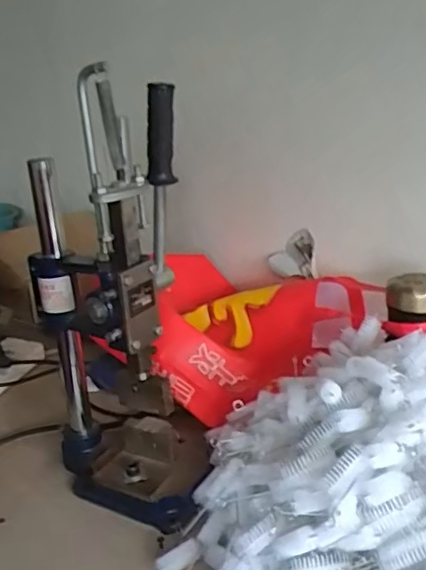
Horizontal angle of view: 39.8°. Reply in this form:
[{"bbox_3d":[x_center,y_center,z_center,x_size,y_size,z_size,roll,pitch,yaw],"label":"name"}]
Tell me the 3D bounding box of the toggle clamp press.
[{"bbox_3d":[-0.106,0.021,0.637,0.161,0.430,0.220,-9,21,-15],"label":"toggle clamp press"}]

